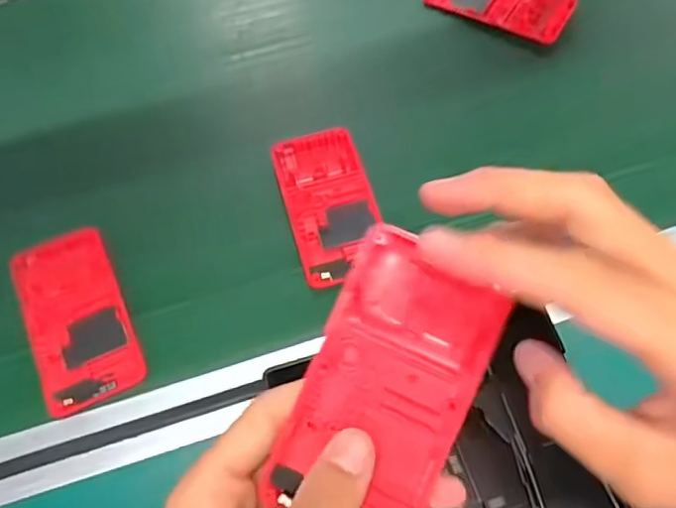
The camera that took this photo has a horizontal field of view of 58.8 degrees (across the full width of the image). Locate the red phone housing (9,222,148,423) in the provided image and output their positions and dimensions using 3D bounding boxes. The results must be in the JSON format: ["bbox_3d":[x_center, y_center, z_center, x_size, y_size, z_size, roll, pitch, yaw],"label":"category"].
[{"bbox_3d":[-0.174,0.040,0.398,0.063,0.012,0.121,-23,64,-10],"label":"red phone housing"}]

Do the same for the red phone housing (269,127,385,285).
[{"bbox_3d":[-0.006,-0.037,0.432,0.062,0.012,0.119,-14,62,-5],"label":"red phone housing"}]

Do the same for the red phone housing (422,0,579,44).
[{"bbox_3d":[0.140,-0.223,0.521,0.123,0.014,0.062,27,66,15],"label":"red phone housing"}]

